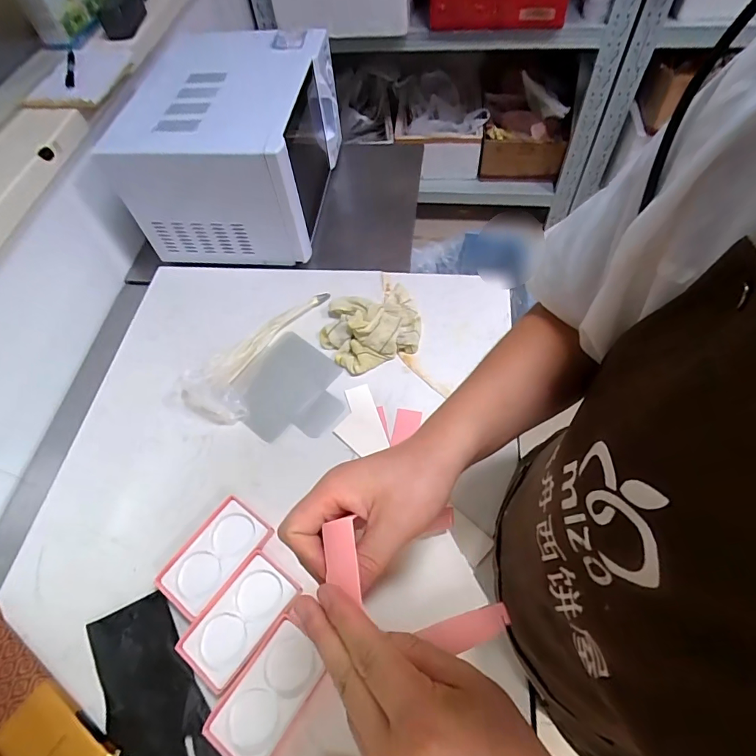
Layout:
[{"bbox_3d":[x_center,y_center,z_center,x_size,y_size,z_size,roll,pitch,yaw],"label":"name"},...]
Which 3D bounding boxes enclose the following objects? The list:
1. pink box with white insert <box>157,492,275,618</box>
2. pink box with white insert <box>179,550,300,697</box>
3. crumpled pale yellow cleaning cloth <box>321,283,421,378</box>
[{"bbox_3d":[-0.228,0.244,0.616,0.086,0.017,0.146,36,67,22],"label":"pink box with white insert"},{"bbox_3d":[-0.177,0.308,0.570,0.085,0.016,0.145,34,66,21],"label":"pink box with white insert"},{"bbox_3d":[-0.011,-0.099,0.780,0.175,0.050,0.148,-21,60,-9],"label":"crumpled pale yellow cleaning cloth"}]

